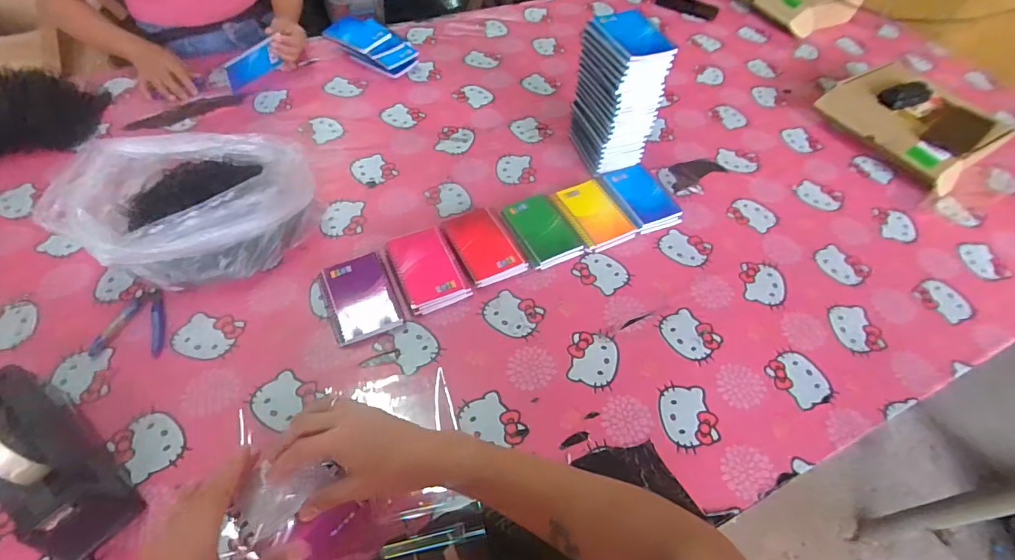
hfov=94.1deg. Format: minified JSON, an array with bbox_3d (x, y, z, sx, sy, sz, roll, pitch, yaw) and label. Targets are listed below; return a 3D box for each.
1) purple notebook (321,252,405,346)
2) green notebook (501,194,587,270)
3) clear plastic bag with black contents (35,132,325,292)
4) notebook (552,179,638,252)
[{"bbox_3d":[-0.213,0.024,0.689,0.092,0.018,0.129,-18,56,-16],"label":"purple notebook"},{"bbox_3d":[0.055,-0.083,0.783,0.100,0.024,0.136,-21,57,-18],"label":"green notebook"},{"bbox_3d":[-0.460,-0.112,0.707,0.314,0.134,0.241,0,54,-4],"label":"clear plastic bag with black contents"},{"bbox_3d":[0.146,-0.111,0.807,0.094,0.018,0.140,-21,57,-18],"label":"notebook"}]

